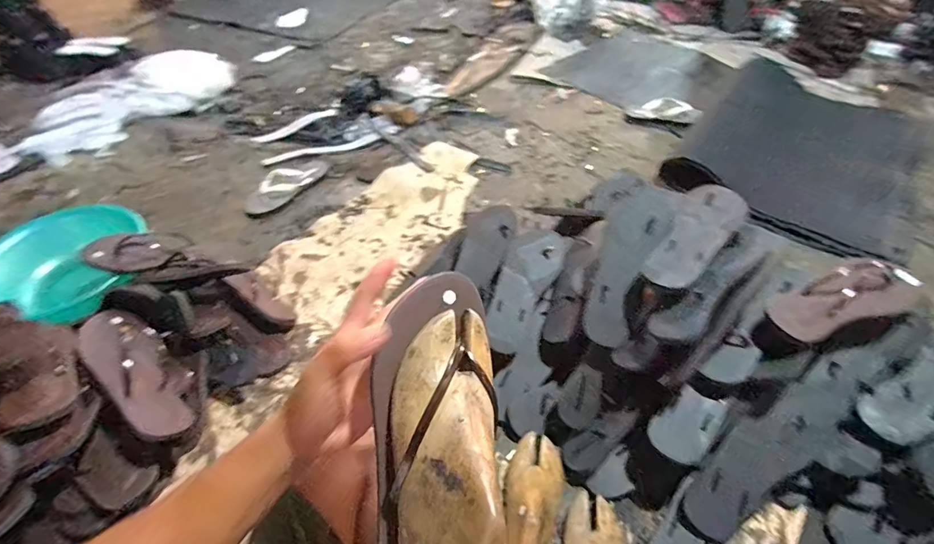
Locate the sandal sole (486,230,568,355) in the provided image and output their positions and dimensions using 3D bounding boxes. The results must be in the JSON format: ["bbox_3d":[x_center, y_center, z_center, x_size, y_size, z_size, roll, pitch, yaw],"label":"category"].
[{"bbox_3d":[0.101,0.019,0.779,0.093,0.035,0.251,30,66,4],"label":"sandal sole"}]

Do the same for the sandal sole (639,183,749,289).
[{"bbox_3d":[0.352,-0.059,0.655,0.085,0.011,0.224,25,60,29],"label":"sandal sole"}]

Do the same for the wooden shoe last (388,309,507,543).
[{"bbox_3d":[-0.015,0.137,0.302,0.076,0.049,0.225,-4,60,-1],"label":"wooden shoe last"}]

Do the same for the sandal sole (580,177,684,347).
[{"bbox_3d":[0.250,-0.021,0.678,0.092,0.053,0.273,21,77,18],"label":"sandal sole"}]

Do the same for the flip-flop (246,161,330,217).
[{"bbox_3d":[-0.477,-0.239,1.158,0.095,0.047,0.260,24,53,23],"label":"flip-flop"}]

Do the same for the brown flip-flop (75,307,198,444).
[{"bbox_3d":[-0.503,0.146,0.656,0.257,0.058,0.090,43,49,15],"label":"brown flip-flop"}]

